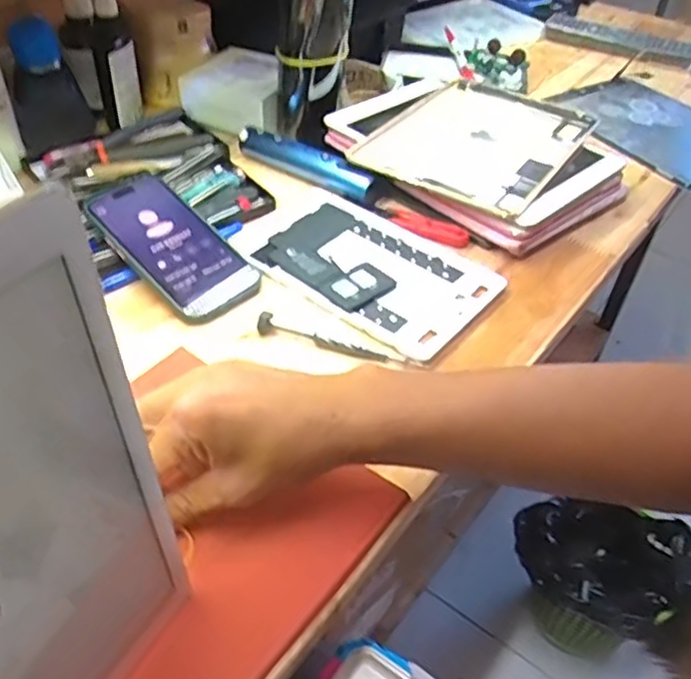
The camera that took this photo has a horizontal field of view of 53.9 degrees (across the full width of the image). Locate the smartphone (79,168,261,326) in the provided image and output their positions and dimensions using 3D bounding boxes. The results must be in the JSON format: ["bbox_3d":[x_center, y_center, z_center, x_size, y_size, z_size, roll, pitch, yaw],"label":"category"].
[{"bbox_3d":[-0.142,-0.077,0.550,0.149,0.018,0.073,44,55,16],"label":"smartphone"}]

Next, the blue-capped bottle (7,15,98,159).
[{"bbox_3d":[-0.283,-0.243,0.649,0.066,0.110,0.049,-14,47,-18],"label":"blue-capped bottle"}]

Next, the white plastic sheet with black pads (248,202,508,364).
[{"bbox_3d":[0.025,-0.060,0.566,0.190,0.005,0.125,29,49,24],"label":"white plastic sheet with black pads"}]

